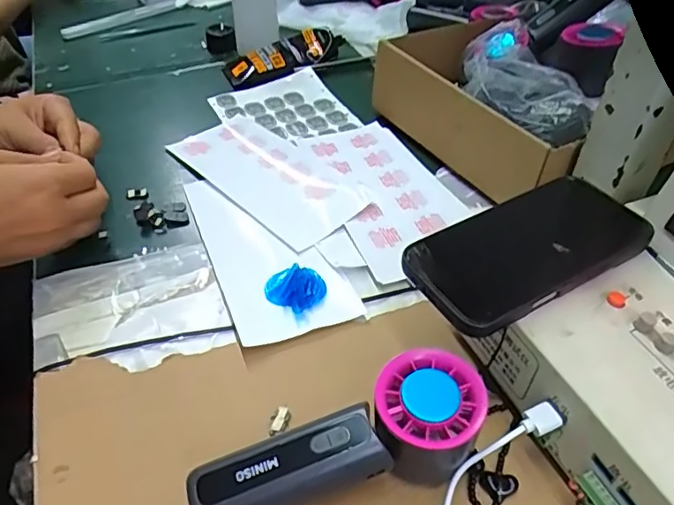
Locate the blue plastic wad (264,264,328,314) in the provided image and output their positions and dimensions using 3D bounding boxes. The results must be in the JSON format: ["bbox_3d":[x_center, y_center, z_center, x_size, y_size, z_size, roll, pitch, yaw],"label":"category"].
[{"bbox_3d":[-0.029,0.024,0.406,0.038,0.013,0.033,17,46,20],"label":"blue plastic wad"}]

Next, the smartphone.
[{"bbox_3d":[0.119,-0.003,0.344,0.155,0.008,0.069,-23,65,-19],"label":"smartphone"}]

